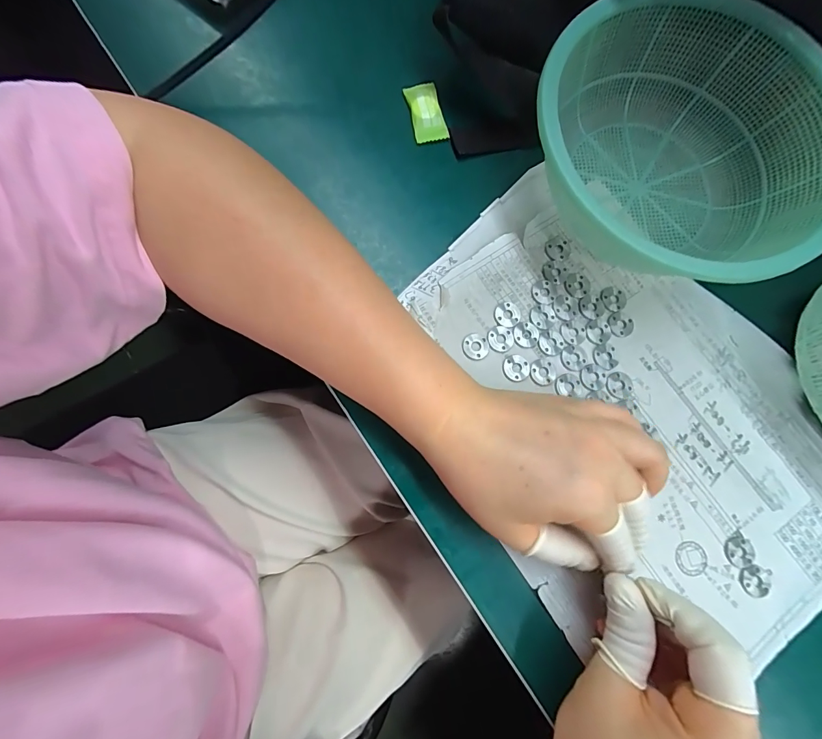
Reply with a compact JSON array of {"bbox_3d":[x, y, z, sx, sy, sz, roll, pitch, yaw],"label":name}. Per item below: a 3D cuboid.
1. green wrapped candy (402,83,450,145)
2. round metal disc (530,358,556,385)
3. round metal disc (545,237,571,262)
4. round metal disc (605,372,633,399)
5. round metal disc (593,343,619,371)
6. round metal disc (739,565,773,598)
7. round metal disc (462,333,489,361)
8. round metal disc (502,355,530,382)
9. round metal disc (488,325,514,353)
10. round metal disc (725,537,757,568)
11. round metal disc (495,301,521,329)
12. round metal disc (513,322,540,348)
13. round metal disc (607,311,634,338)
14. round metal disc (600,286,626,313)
[{"bbox_3d":[0.010,-0.185,0.273,0.024,0.005,0.045,-14,79,-7],"label":"green wrapped candy"},{"bbox_3d":[0.084,0.001,0.242,0.017,0.004,0.017,1,78,-4],"label":"round metal disc"},{"bbox_3d":[0.101,-0.083,0.261,0.018,0.004,0.017,1,78,-4],"label":"round metal disc"},{"bbox_3d":[0.134,0.010,0.245,0.018,0.004,0.017,1,78,-4],"label":"round metal disc"},{"bbox_3d":[0.127,-0.008,0.246,0.017,0.004,0.017,1,78,-4],"label":"round metal disc"},{"bbox_3d":[0.204,0.125,0.224,0.018,0.004,0.017,18,77,0],"label":"round metal disc"},{"bbox_3d":[0.042,-0.015,0.243,0.016,0.004,0.017,1,78,-4],"label":"round metal disc"},{"bbox_3d":[0.067,-0.001,0.241,0.017,0.004,0.017,1,78,-4],"label":"round metal disc"},{"bbox_3d":[0.058,-0.020,0.244,0.017,0.004,0.017,1,78,-4],"label":"round metal disc"},{"bbox_3d":[0.198,0.110,0.228,0.017,0.004,0.017,14,77,-1],"label":"round metal disc"},{"bbox_3d":[0.063,-0.036,0.248,0.016,0.004,0.017,1,78,-4],"label":"round metal disc"},{"bbox_3d":[0.075,-0.023,0.246,0.017,0.004,0.017,1,78,-4],"label":"round metal disc"},{"bbox_3d":[0.140,-0.030,0.252,0.017,0.004,0.017,1,78,-4],"label":"round metal disc"},{"bbox_3d":[0.137,-0.048,0.256,0.017,0.004,0.017,1,78,-4],"label":"round metal disc"}]

